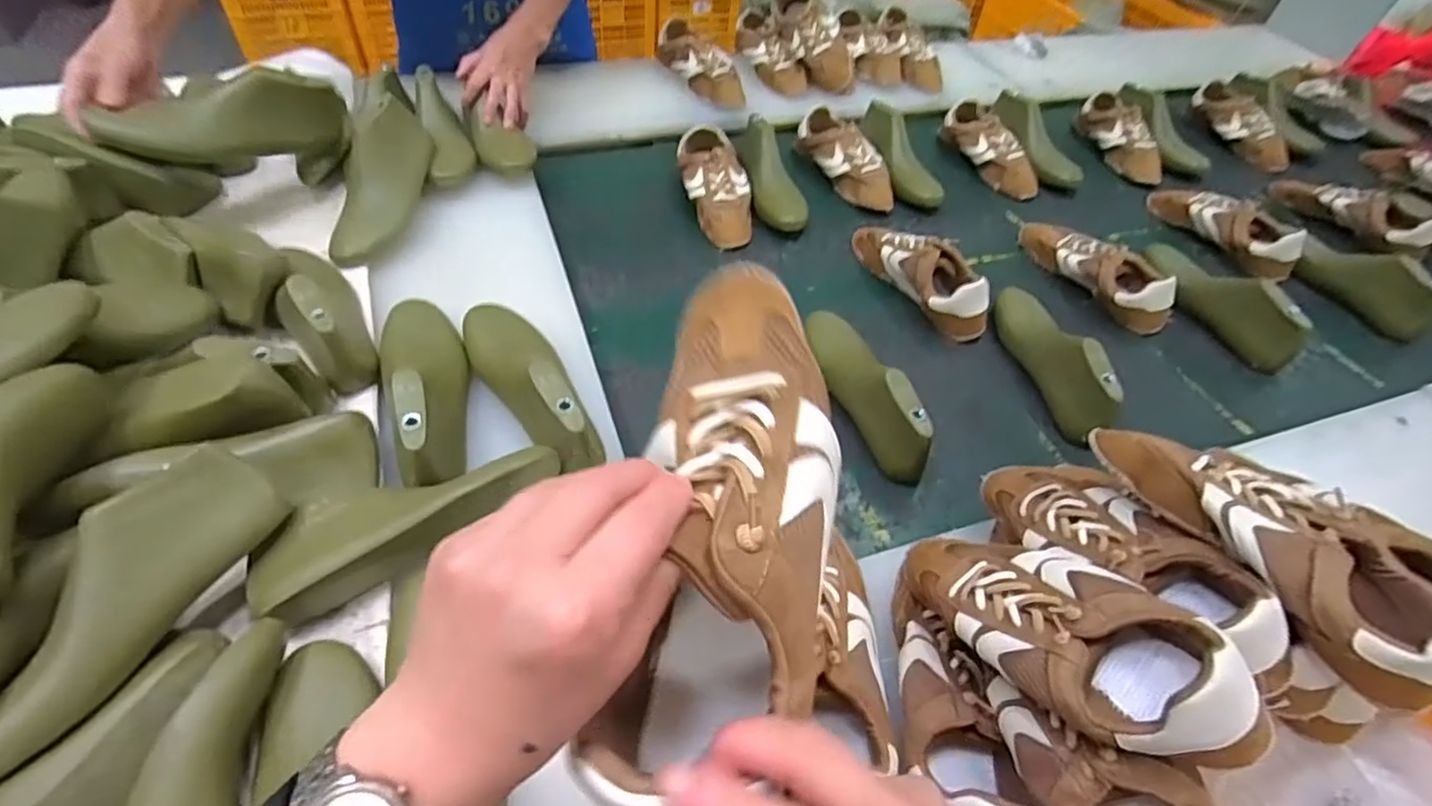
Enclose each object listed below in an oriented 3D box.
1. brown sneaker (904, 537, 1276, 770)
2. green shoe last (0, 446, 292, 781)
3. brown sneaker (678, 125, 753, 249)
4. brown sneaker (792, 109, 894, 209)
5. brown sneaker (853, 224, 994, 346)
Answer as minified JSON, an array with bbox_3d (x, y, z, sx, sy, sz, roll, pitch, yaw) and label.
[{"bbox_3d":[0.236,0.155,0.467,0.112,0.083,0.242,-30,31,-27],"label":"brown sneaker"},{"bbox_3d":[-0.421,0.139,0.453,0.060,0.069,0.250,17,51,8],"label":"green shoe last"},{"bbox_3d":[0.001,-0.337,1.032,0.103,0.078,0.236,-4,51,-10],"label":"brown sneaker"},{"bbox_3d":[0.224,-0.413,1.119,0.082,0.076,0.235,-16,54,-18],"label":"brown sneaker"},{"bbox_3d":[0.289,-0.191,0.936,0.079,0.092,0.255,-21,55,-21],"label":"brown sneaker"}]

